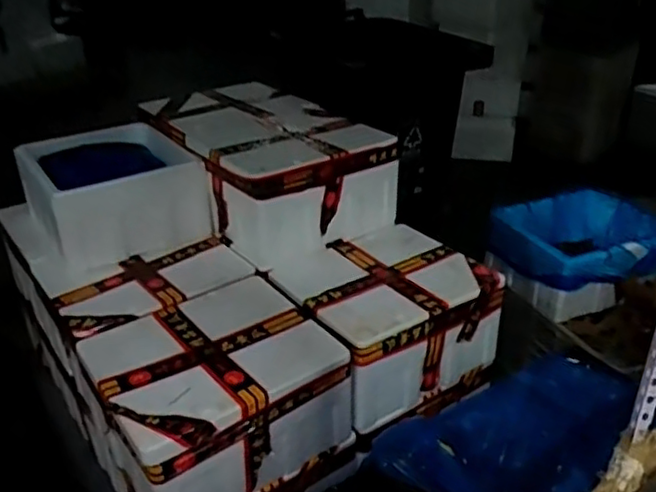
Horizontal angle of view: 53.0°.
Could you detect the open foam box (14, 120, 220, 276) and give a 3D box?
[{"bbox_3d":[-0.568,-0.152,1.783,0.426,0.219,0.458,-15,33,-25],"label":"open foam box"}]

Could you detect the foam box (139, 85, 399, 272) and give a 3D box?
[{"bbox_3d":[-0.192,-0.266,1.927,0.476,0.264,0.827,-18,33,-29],"label":"foam box"}]

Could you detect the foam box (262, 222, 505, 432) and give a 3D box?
[{"bbox_3d":[0.132,0.170,1.617,0.434,0.251,0.413,-17,33,-27],"label":"foam box"}]

